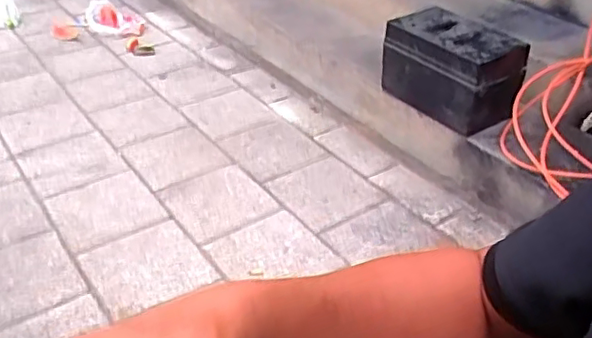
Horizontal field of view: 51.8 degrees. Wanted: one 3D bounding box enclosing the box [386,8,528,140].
[{"bbox_3d":[0.406,-0.255,1.588,0.195,0.213,0.341,-25,43,-33],"label":"box"}]

